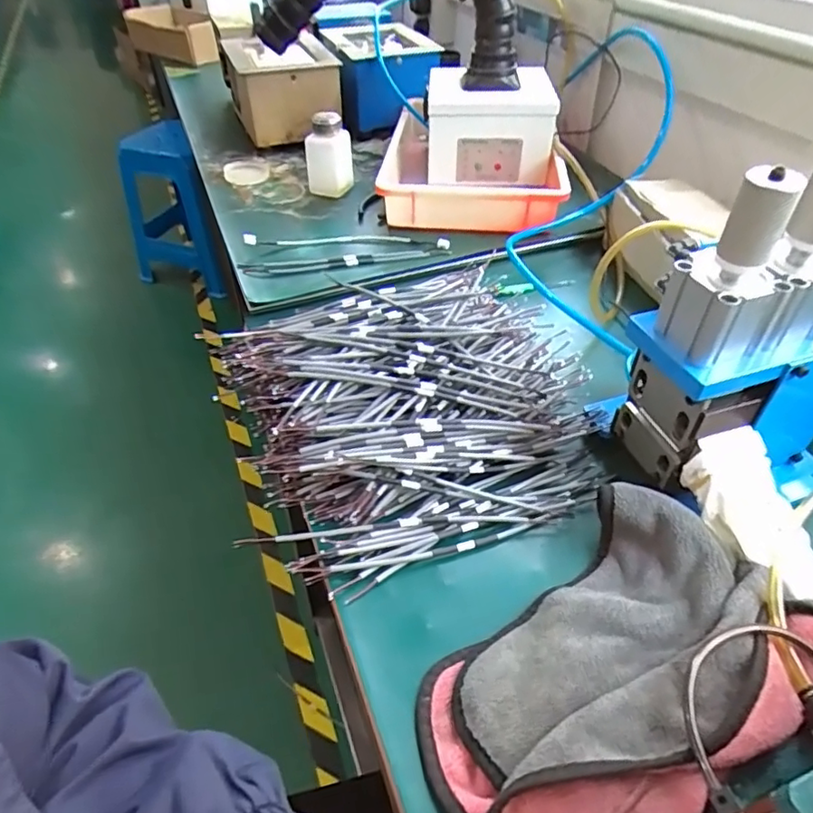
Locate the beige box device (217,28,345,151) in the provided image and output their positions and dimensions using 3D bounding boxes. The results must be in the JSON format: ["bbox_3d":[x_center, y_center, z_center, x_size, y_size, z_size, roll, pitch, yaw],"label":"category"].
[{"bbox_3d":[-0.227,-0.581,1.032,0.181,0.123,0.271,-12,45,-12],"label":"beige box device"}]

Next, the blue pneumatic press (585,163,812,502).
[{"bbox_3d":[0.255,-0.054,0.417,0.166,0.242,0.107,-6,44,-6],"label":"blue pneumatic press"}]

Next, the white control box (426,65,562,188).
[{"bbox_3d":[0.121,-0.414,0.861,0.174,0.137,0.150,2,44,2],"label":"white control box"}]

